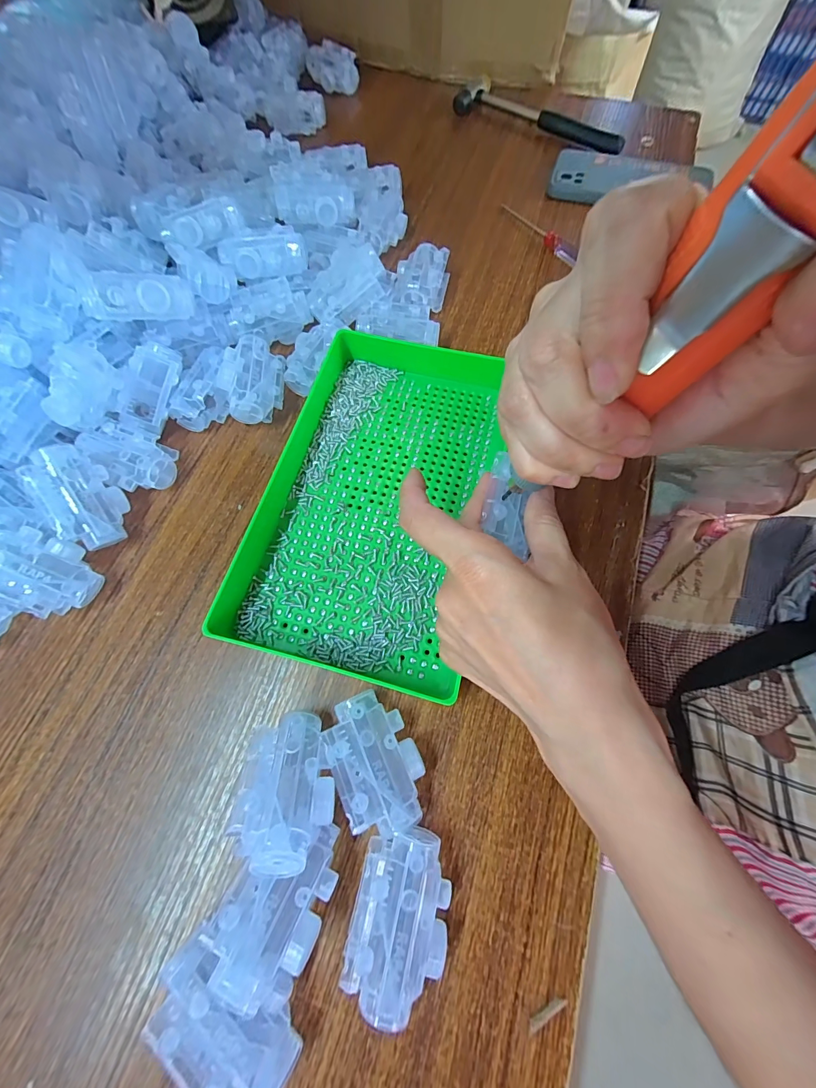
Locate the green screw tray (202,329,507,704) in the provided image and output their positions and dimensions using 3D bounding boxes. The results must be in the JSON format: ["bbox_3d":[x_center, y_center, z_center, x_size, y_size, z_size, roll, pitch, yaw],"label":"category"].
[{"bbox_3d":[-0.021,-0.035,0.273,0.159,0.034,0.247,13,69,5],"label":"green screw tray"}]

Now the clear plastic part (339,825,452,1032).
[{"bbox_3d":[-0.003,0.181,0.190,0.045,0.028,0.069,11,69,5],"label":"clear plastic part"}]

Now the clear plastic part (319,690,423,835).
[{"bbox_3d":[-0.019,0.120,0.216,0.044,0.028,0.067,-26,71,-9],"label":"clear plastic part"}]

